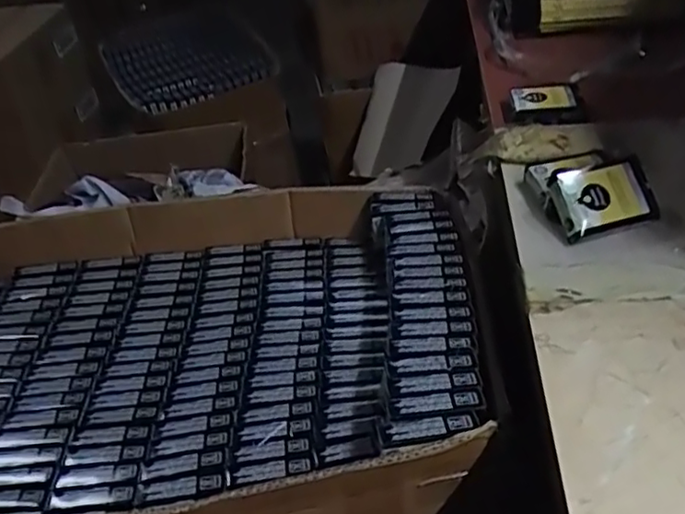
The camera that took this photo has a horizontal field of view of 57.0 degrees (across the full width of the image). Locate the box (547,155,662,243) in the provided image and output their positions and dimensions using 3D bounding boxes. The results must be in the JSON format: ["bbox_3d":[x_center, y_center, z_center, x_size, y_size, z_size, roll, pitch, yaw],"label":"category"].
[{"bbox_3d":[0.210,-0.047,0.505,0.072,0.017,0.058,-15,80,-1],"label":"box"}]

